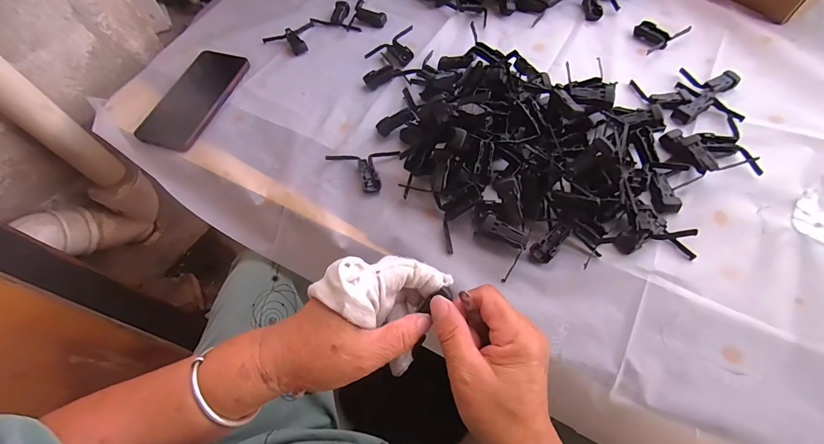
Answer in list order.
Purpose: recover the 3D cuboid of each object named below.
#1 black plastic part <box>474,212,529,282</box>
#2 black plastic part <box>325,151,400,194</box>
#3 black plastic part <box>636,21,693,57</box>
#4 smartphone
[{"bbox_3d":[0.082,0.023,0.360,0.050,0.025,0.043,32,68,18],"label":"black plastic part"},{"bbox_3d":[-0.053,-0.058,0.417,0.081,0.014,0.049,-9,62,-2],"label":"black plastic part"},{"bbox_3d":[0.336,-0.260,0.505,0.065,0.012,0.048,-28,64,-12],"label":"black plastic part"},{"bbox_3d":[-0.289,-0.169,0.491,0.082,0.007,0.166,16,64,12],"label":"smartphone"}]

